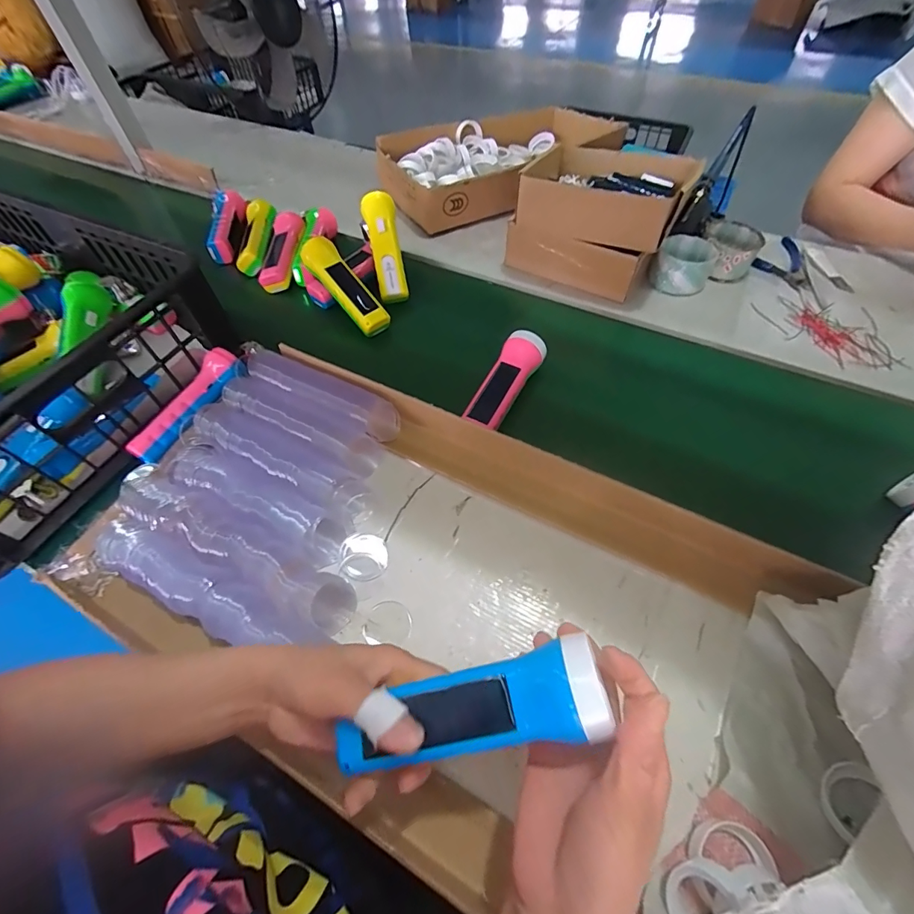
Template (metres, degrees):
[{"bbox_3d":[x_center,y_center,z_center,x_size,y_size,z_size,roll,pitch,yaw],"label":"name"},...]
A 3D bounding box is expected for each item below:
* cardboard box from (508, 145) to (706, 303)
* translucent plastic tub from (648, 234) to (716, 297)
[{"bbox_3d":[0.224,-0.376,0.670,0.217,0.153,0.202,26,62,18],"label":"cardboard box"},{"bbox_3d":[0.343,-0.292,0.660,0.082,0.053,0.082,-1,57,2],"label":"translucent plastic tub"}]

